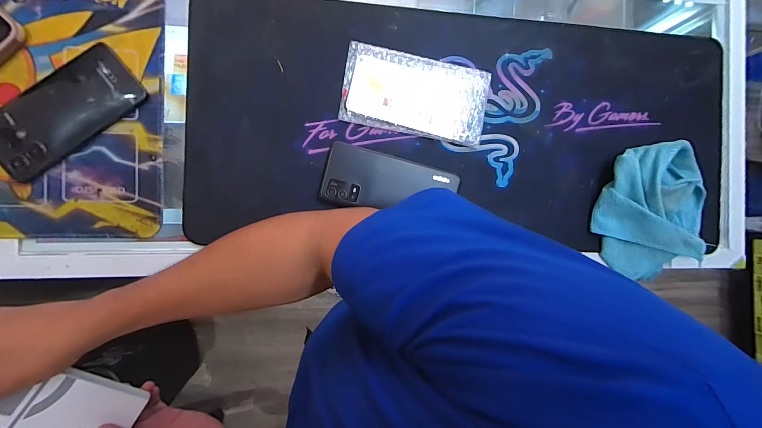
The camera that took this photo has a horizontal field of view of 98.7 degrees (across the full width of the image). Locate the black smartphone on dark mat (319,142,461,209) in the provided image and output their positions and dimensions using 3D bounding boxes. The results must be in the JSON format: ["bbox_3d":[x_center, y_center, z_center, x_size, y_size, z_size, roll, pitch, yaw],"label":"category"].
[{"bbox_3d":[0.011,-0.033,0.392,0.157,0.012,0.072,13,89,-7],"label":"black smartphone on dark mat"}]

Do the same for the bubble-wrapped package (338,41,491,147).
[{"bbox_3d":[0.043,-0.143,0.395,0.173,0.009,0.092,10,89,-7],"label":"bubble-wrapped package"}]

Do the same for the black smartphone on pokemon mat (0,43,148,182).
[{"bbox_3d":[-0.338,-0.110,0.346,0.158,0.012,0.078,-39,95,-5],"label":"black smartphone on pokemon mat"}]

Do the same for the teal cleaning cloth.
[{"bbox_3d":[0.353,0.000,0.412,0.152,0.052,0.170,19,88,-7],"label":"teal cleaning cloth"}]

